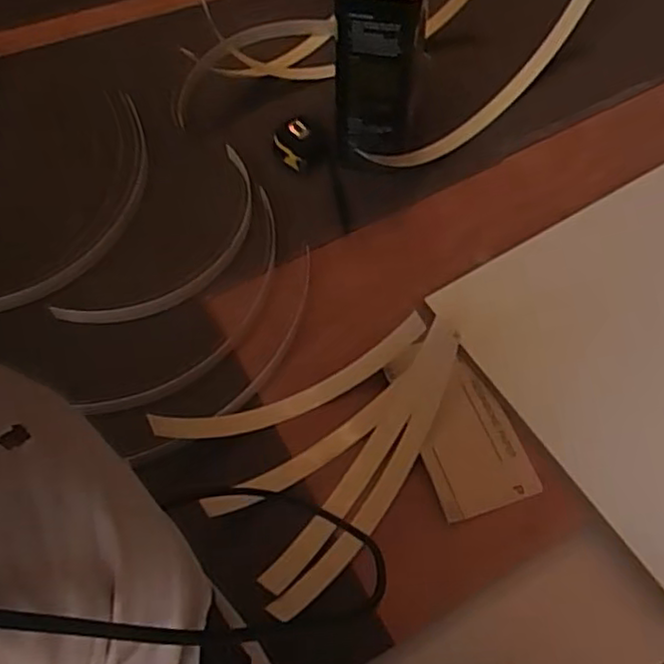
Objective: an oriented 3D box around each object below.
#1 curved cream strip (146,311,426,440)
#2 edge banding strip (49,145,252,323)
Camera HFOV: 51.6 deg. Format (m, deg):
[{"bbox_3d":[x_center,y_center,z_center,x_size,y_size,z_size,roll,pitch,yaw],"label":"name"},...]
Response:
[{"bbox_3d":[-0.037,0.052,0.697,0.287,0.059,0.049,-17,61,-7],"label":"curved cream strip"},{"bbox_3d":[-0.186,-0.097,0.822,0.107,0.029,0.307,35,67,20],"label":"edge banding strip"}]

